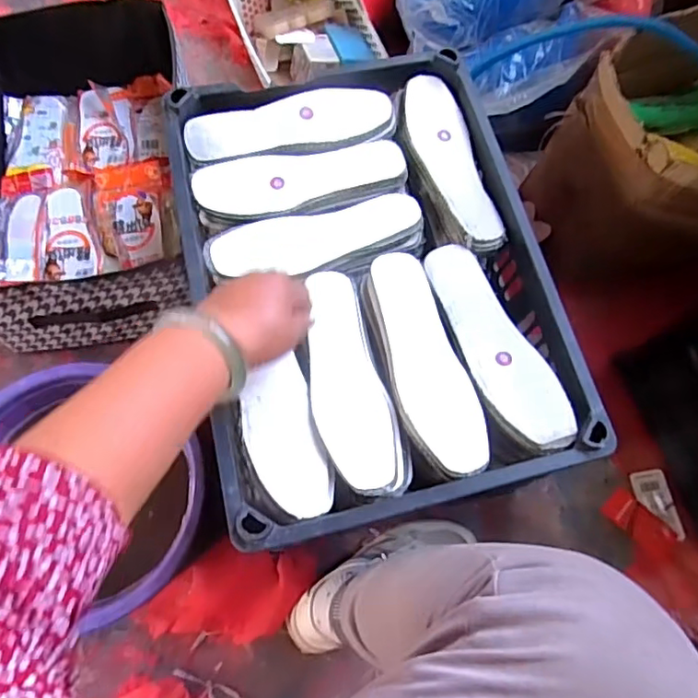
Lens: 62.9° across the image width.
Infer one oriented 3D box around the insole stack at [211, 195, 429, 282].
[{"bbox_3d":[-0.032,-0.118,0.606,0.231,0.046,0.072,-13,74,-8],"label":"insole stack"}]

